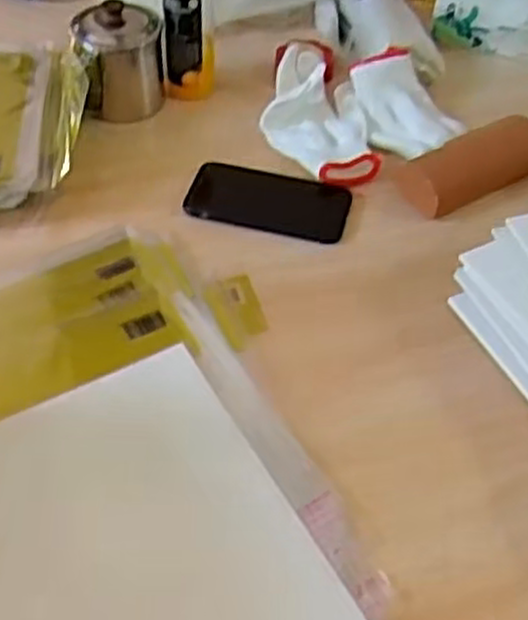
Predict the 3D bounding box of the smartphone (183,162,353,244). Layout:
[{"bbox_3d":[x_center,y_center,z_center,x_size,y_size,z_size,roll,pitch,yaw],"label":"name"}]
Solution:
[{"bbox_3d":[0.006,-0.106,0.754,0.148,0.008,0.080,12,49,5],"label":"smartphone"}]

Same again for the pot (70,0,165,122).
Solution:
[{"bbox_3d":[-0.150,-0.267,0.829,0.088,0.116,0.086,-4,50,-9],"label":"pot"}]

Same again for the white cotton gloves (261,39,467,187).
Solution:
[{"bbox_3d":[0.084,-0.213,0.826,0.171,0.056,0.202,-25,56,-25],"label":"white cotton gloves"}]

